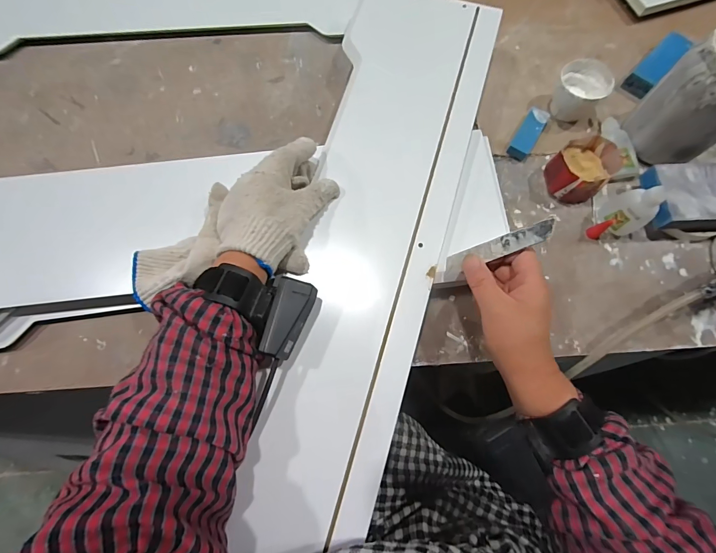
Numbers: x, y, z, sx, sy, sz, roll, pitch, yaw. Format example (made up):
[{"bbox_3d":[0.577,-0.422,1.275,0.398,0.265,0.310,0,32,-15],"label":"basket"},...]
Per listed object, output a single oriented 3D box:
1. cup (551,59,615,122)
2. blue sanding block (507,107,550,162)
[{"bbox_3d":[0.269,-0.224,0.431,0.054,0.046,0.058,0,73,1],"label":"cup"},{"bbox_3d":[0.213,-0.177,0.436,0.026,0.015,0.070,30,76,9],"label":"blue sanding block"}]

